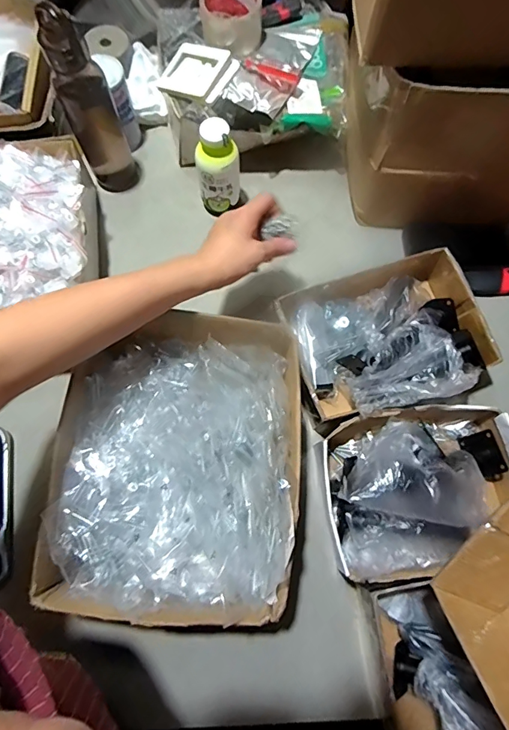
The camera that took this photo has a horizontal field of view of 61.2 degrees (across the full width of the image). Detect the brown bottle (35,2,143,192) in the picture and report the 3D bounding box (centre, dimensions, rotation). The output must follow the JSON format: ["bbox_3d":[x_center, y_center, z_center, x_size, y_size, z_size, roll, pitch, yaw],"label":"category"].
[{"bbox_3d":[-0.225,-0.354,0.594,0.066,0.248,0.062,-20,75,-6],"label":"brown bottle"}]

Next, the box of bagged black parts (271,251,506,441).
[{"bbox_3d":[0.181,-0.036,0.578,0.256,0.096,0.194,-17,75,-6],"label":"box of bagged black parts"}]

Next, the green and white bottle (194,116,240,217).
[{"bbox_3d":[-0.053,-0.282,0.622,0.063,0.132,0.050,-6,74,-2],"label":"green and white bottle"}]

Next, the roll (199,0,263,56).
[{"bbox_3d":[-0.035,-0.515,0.636,0.086,0.046,0.105,-16,75,-5],"label":"roll"}]

